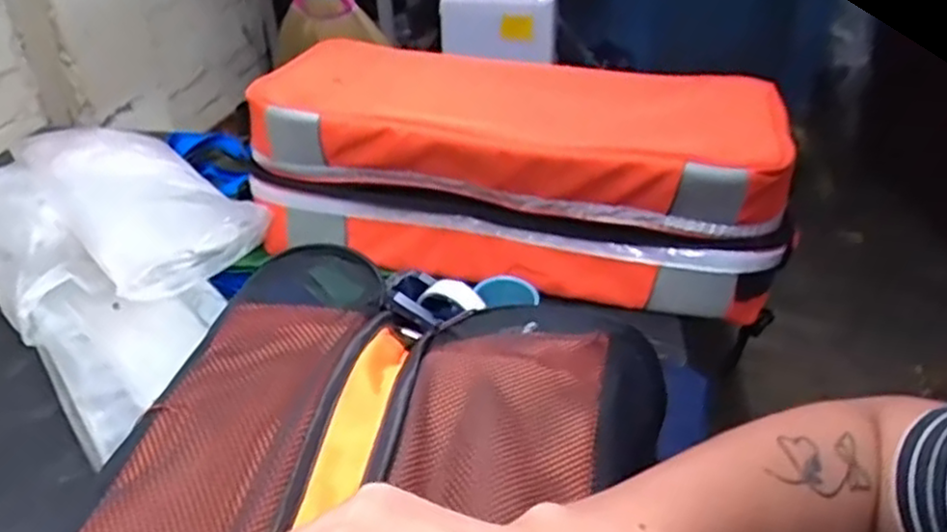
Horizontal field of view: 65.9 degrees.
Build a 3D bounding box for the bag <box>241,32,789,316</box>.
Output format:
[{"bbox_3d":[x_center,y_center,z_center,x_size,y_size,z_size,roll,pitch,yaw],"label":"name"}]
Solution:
[{"bbox_3d":[0.060,-0.135,1.006,0.674,0.223,0.279,6,33,12],"label":"bag"}]

